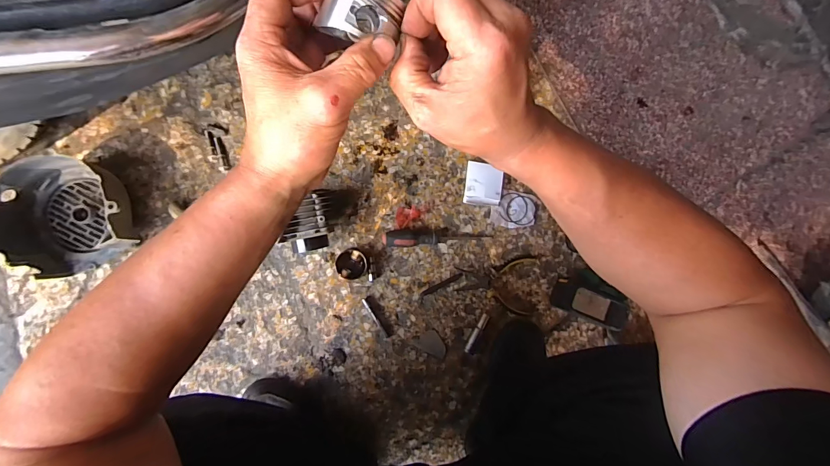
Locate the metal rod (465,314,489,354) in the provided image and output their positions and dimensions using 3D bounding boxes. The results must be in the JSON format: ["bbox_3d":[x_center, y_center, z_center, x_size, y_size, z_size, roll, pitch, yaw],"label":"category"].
[{"bbox_3d":[0.111,0.179,0.672,0.015,0.017,0.074,31,85,-5],"label":"metal rod"}]

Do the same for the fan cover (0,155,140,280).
[{"bbox_3d":[-0.543,-0.030,0.582,0.161,0.076,0.159,-28,91,-7],"label":"fan cover"}]

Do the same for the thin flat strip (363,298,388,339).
[{"bbox_3d":[-0.070,0.150,0.663,0.007,0.004,0.079,-33,92,-7],"label":"thin flat strip"}]

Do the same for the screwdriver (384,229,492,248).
[{"bbox_3d":[0.040,0.008,0.668,0.189,0.025,0.029,-2,88,-7],"label":"screwdriver"}]

